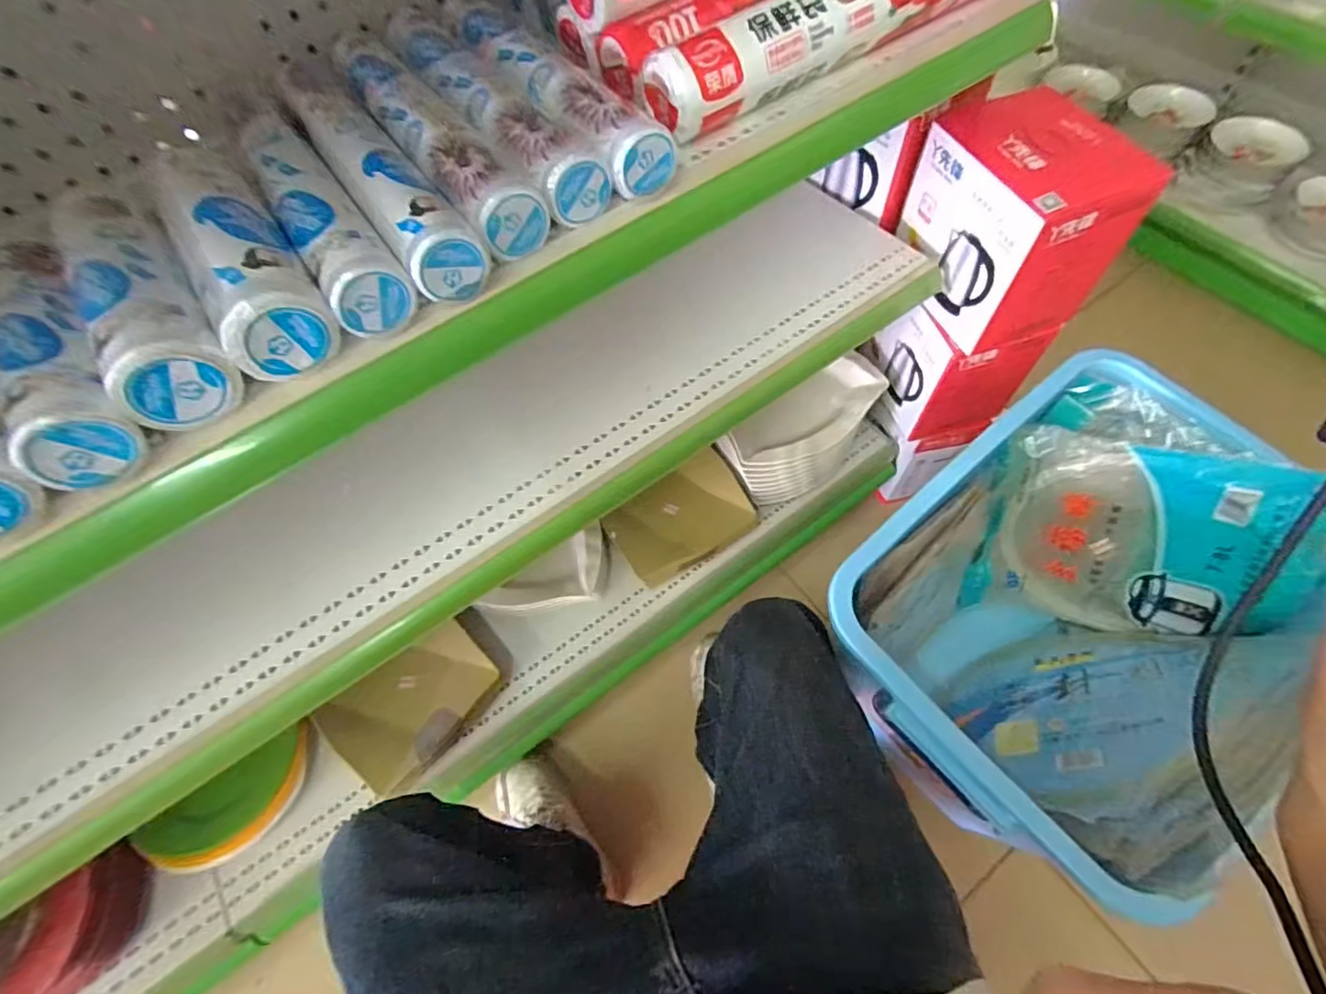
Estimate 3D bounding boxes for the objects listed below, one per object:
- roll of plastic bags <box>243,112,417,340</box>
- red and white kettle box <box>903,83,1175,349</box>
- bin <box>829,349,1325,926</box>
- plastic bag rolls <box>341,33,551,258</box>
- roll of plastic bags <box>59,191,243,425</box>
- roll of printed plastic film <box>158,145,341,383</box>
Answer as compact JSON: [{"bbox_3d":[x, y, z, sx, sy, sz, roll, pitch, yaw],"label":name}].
[{"bbox_3d":[-0.230,-0.189,0.388,0.044,0.043,0.216,-34,64,-14],"label":"roll of plastic bags"},{"bbox_3d":[0.439,-0.347,0.745,0.163,0.201,0.206,-20,62,-7],"label":"red and white kettle box"},{"bbox_3d":[0.428,0.128,0.690,0.491,0.314,0.315,-40,66,-16],"label":"bin"},{"bbox_3d":[-0.175,-0.269,0.426,0.044,0.039,0.289,-34,65,-14],"label":"plastic bag rolls"},{"bbox_3d":[-0.314,-0.122,0.350,0.053,0.056,0.189,-36,65,-15],"label":"roll of plastic bags"},{"bbox_3d":[-0.257,-0.149,0.363,0.052,0.054,0.172,-32,64,-13],"label":"roll of printed plastic film"}]

